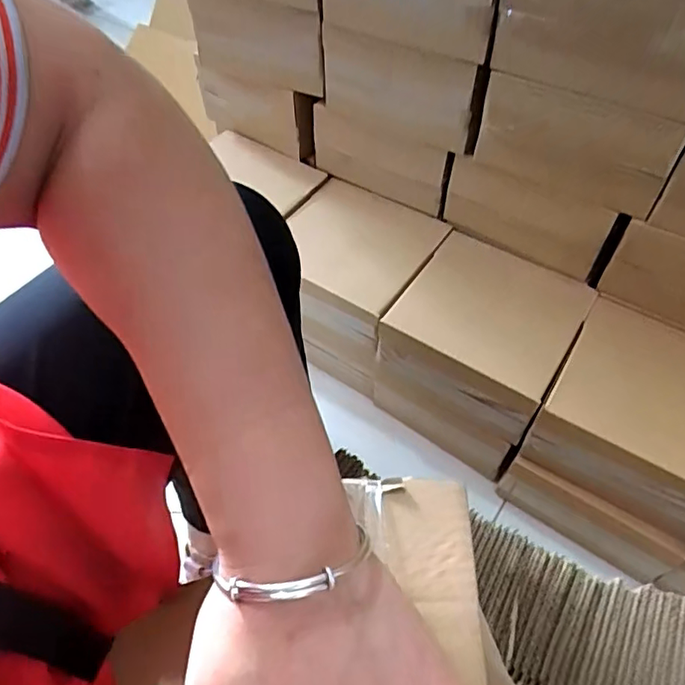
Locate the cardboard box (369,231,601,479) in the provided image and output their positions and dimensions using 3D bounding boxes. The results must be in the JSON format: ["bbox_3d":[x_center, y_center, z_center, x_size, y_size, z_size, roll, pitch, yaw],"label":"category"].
[{"bbox_3d":[0.178,0.015,0.739,0.199,0.206,0.199,28,58,20],"label":"cardboard box"}]

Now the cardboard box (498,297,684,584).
[{"bbox_3d":[0.337,0.115,0.659,0.197,0.201,0.206,27,58,20],"label":"cardboard box"}]

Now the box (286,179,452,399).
[{"bbox_3d":[0.012,-0.074,0.795,0.191,0.191,0.192,26,58,19],"label":"box"}]

